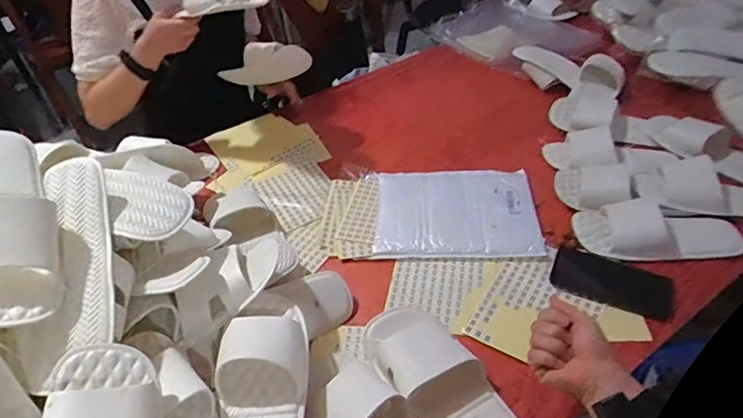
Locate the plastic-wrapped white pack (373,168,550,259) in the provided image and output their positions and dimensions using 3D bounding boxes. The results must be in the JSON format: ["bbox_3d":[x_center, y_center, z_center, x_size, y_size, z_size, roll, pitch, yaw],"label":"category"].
[{"bbox_3d":[0.149,0.000,0.876,0.271,0.019,0.210,0,41,6],"label":"plastic-wrapped white pack"}]

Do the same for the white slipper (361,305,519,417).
[{"bbox_3d":[0.097,0.221,0.616,0.110,0.068,0.271,-29,54,-24],"label":"white slipper"}]

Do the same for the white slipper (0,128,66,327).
[{"bbox_3d":[-0.405,0.009,0.542,0.104,0.073,0.252,-21,60,-17],"label":"white slipper"}]

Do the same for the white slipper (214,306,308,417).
[{"bbox_3d":[-0.125,0.209,0.562,0.099,0.068,0.240,-5,55,1],"label":"white slipper"}]

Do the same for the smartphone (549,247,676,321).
[{"bbox_3d":[0.357,0.109,0.746,0.166,0.010,0.082,17,46,24],"label":"smartphone"}]

